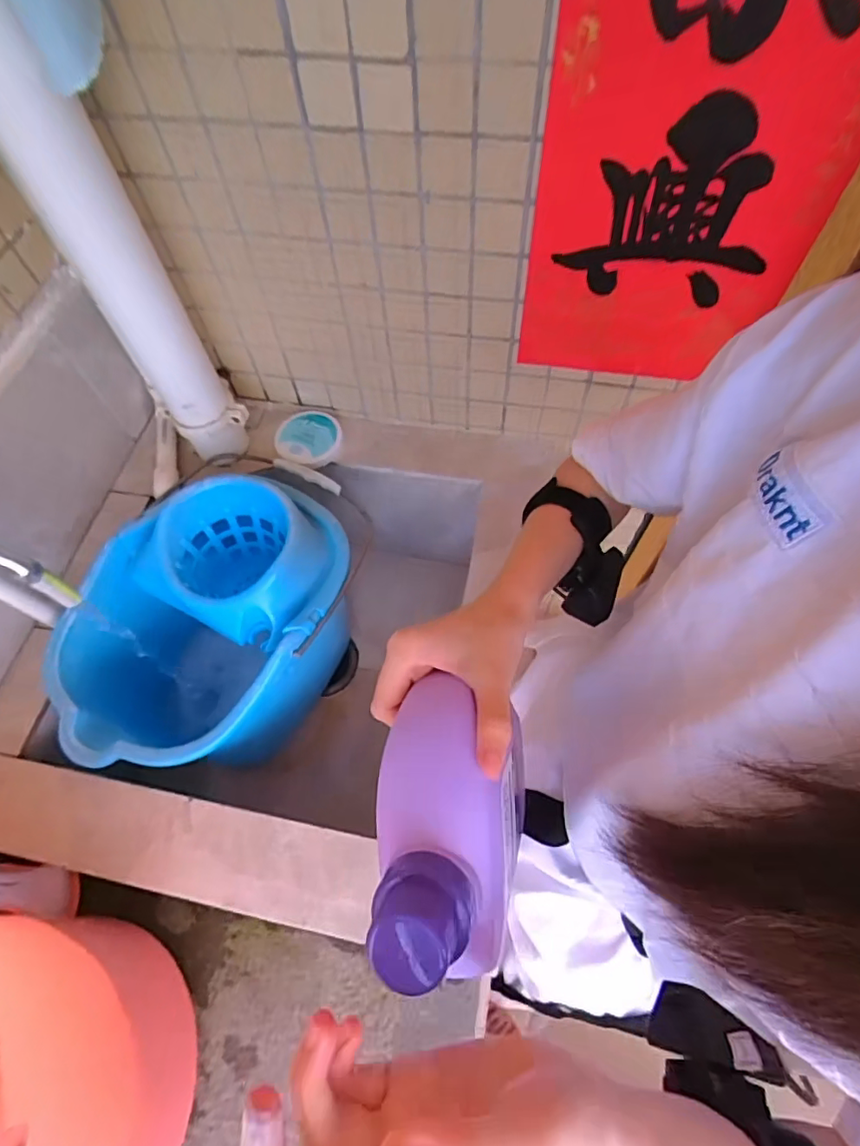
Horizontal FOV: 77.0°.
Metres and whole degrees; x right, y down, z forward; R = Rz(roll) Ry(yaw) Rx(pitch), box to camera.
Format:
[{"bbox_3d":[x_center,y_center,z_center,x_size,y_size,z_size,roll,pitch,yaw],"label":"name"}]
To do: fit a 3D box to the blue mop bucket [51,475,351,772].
[{"bbox_3d":[-0.260,0.098,0.736,0.273,0.339,0.347,8,62,7],"label":"blue mop bucket"}]

